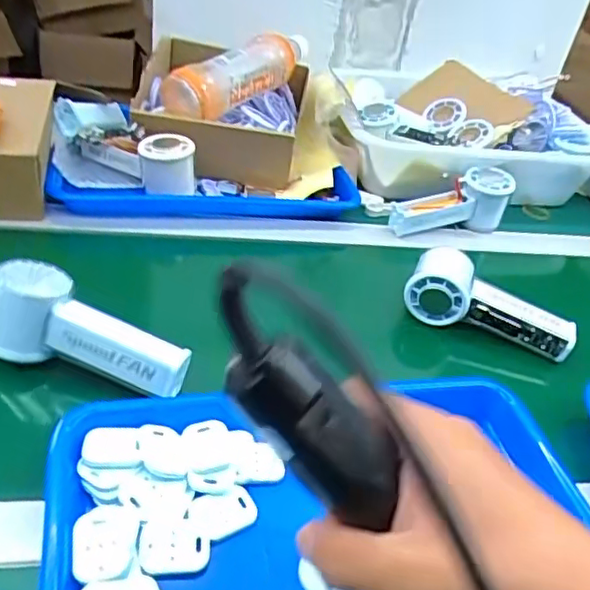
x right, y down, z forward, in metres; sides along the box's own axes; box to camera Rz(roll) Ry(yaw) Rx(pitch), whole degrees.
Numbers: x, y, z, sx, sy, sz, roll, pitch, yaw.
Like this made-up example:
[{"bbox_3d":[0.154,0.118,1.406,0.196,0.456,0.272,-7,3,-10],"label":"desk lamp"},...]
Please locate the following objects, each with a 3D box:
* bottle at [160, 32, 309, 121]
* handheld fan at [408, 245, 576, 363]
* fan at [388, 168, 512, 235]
[{"bbox_3d":[-0.058,-0.270,0.720,0.057,0.059,0.208,26,39,20],"label":"bottle"},{"bbox_3d":[0.178,0.009,0.562,0.146,0.057,0.060,20,37,12],"label":"handheld fan"},{"bbox_3d":[0.177,-0.102,0.688,0.144,0.061,0.048,-8,40,-24],"label":"fan"}]

